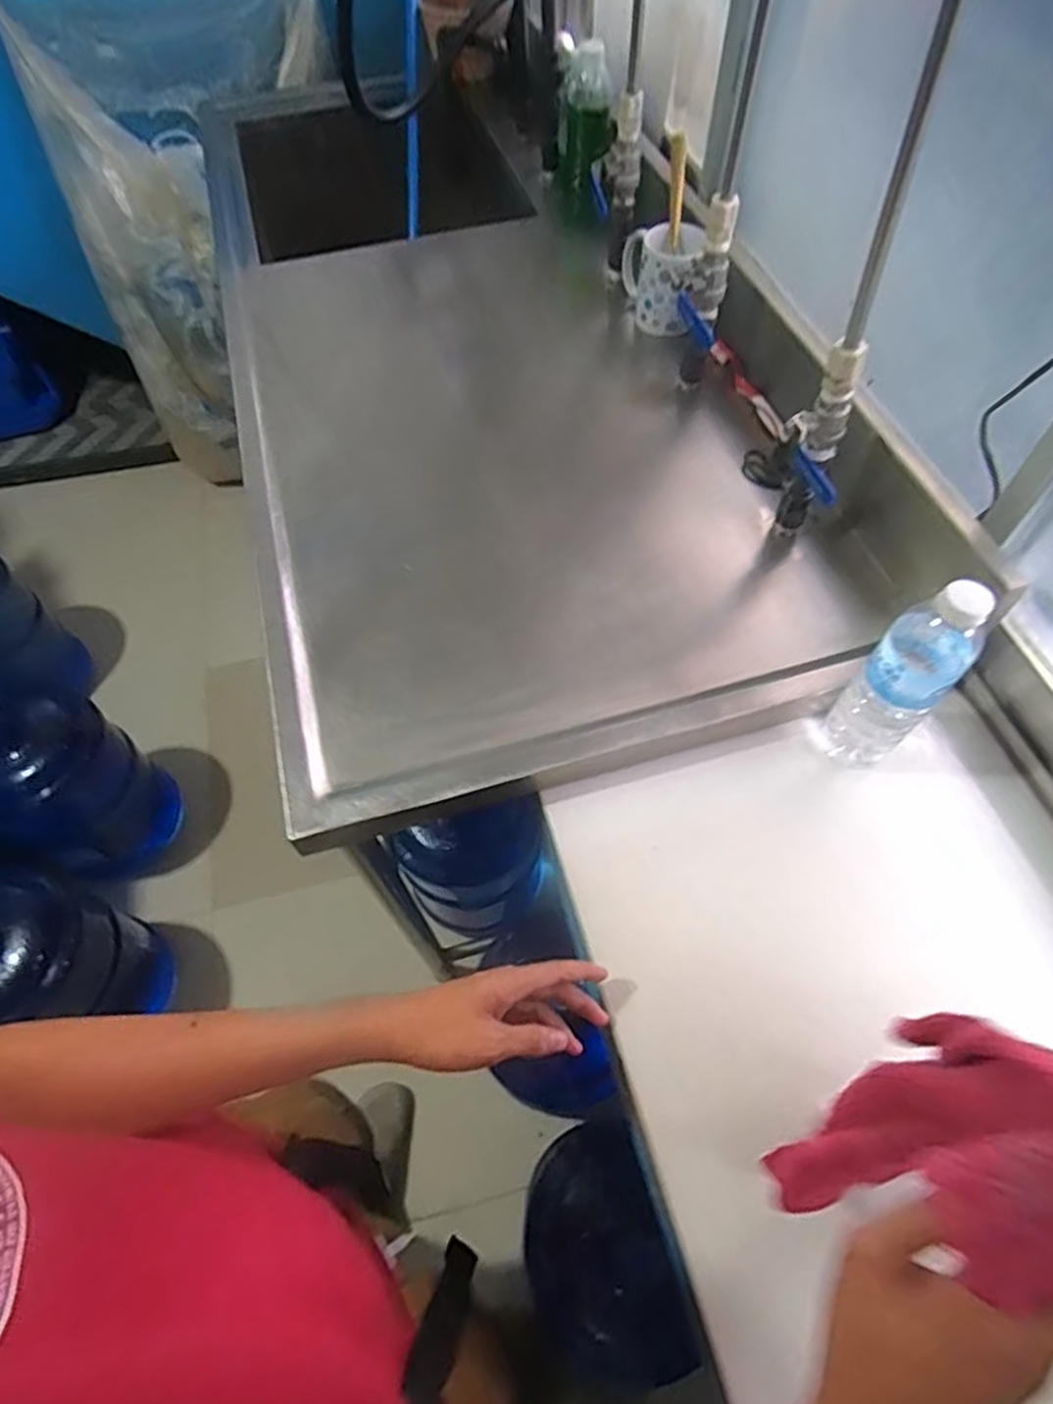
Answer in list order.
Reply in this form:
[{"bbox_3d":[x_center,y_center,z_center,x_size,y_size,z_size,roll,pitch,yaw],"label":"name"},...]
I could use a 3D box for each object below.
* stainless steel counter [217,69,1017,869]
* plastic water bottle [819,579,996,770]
[{"bbox_3d":[-0.069,-0.486,0.946,0.635,0.096,1.261,-15,60,-8],"label":"stainless steel counter"},{"bbox_3d":[0.309,-0.016,0.586,0.061,0.215,0.065,0,59,1],"label":"plastic water bottle"}]

